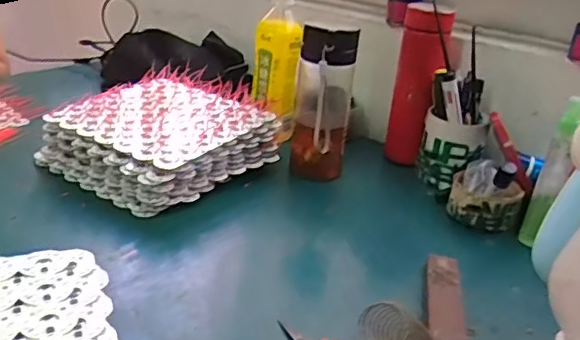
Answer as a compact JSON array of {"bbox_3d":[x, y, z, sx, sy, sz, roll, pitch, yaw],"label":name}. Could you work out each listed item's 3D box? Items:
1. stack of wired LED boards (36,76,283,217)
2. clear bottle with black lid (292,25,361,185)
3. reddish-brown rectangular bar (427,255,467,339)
[{"bbox_3d":[-0.158,-0.041,0.747,0.227,0.085,0.244,20,28,28],"label":"stack of wired LED boards"},{"bbox_3d":[0.042,-0.085,0.730,0.072,0.195,0.072,8,24,2],"label":"clear bottle with black lid"},{"bbox_3d":[0.133,0.134,0.483,0.032,0.027,0.198,10,24,8],"label":"reddish-brown rectangular bar"}]

